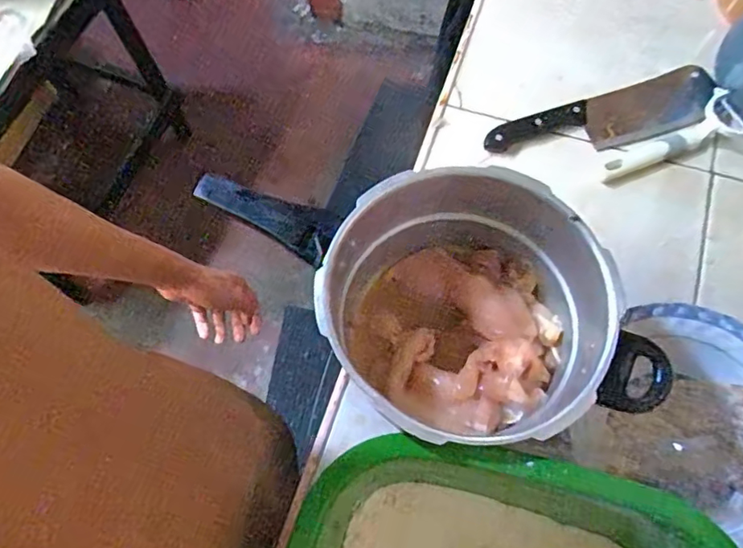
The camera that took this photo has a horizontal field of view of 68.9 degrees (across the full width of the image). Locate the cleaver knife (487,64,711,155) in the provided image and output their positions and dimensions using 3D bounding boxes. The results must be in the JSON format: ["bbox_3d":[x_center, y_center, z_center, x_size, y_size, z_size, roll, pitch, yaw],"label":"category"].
[{"bbox_3d":[0.255,-0.169,0.591,0.260,0.016,0.064,-17,69,-5],"label":"cleaver knife"}]

